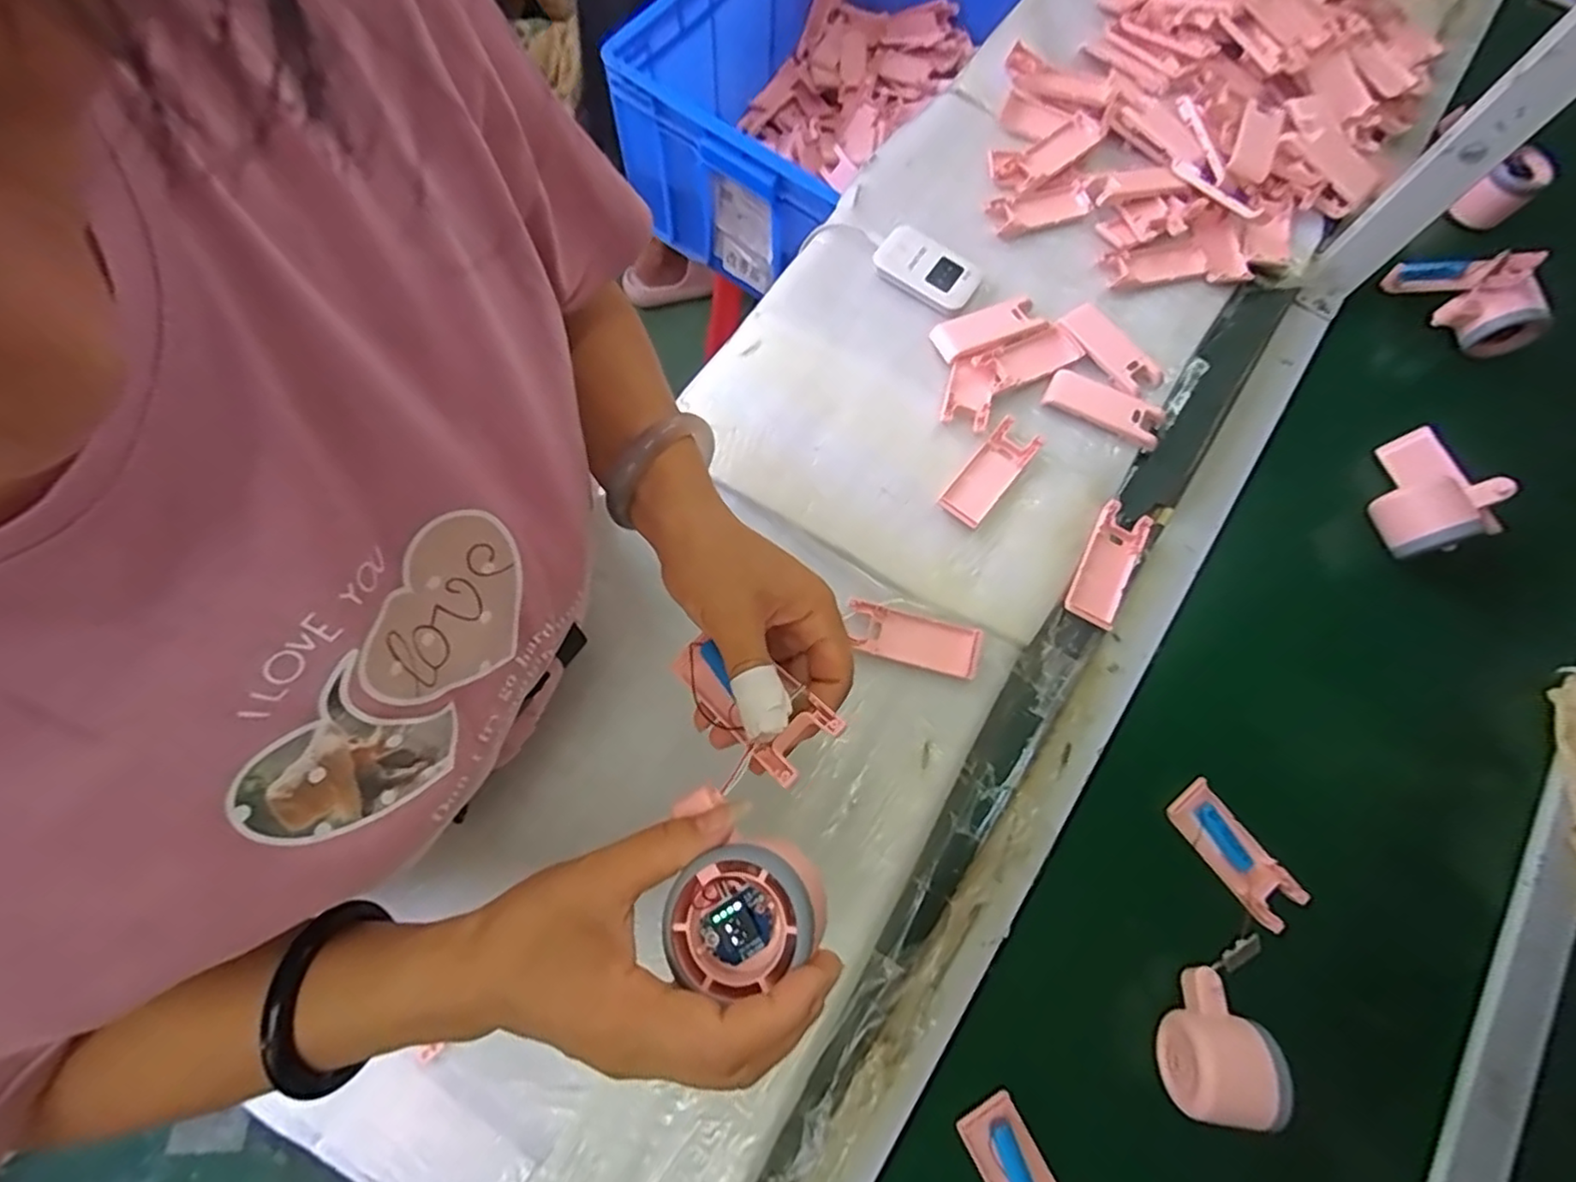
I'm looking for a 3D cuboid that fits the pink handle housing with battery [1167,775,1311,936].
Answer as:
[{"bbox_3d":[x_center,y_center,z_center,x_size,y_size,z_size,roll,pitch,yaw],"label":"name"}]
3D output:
[{"bbox_3d":[0.325,0.192,0.490,0.039,0.013,0.102,-36,77,-12],"label":"pink handle housing with battery"}]

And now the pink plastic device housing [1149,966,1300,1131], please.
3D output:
[{"bbox_3d":[0.278,0.295,0.434,0.061,0.052,0.081,18,72,4],"label":"pink plastic device housing"}]

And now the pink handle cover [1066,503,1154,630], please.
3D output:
[{"bbox_3d":[0.259,-0.022,0.542,0.043,0.006,0.103,26,73,6],"label":"pink handle cover"}]

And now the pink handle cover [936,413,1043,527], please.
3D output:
[{"bbox_3d":[0.167,-0.097,0.557,0.038,0.010,0.100,38,75,10],"label":"pink handle cover"}]

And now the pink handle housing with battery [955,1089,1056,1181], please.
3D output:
[{"bbox_3d":[0.148,0.375,0.420,0.039,0.016,0.102,-28,75,-10],"label":"pink handle housing with battery"}]

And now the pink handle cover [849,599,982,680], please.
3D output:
[{"bbox_3d":[0.097,0.036,0.515,0.099,0.008,0.039,17,72,4],"label":"pink handle cover"}]

